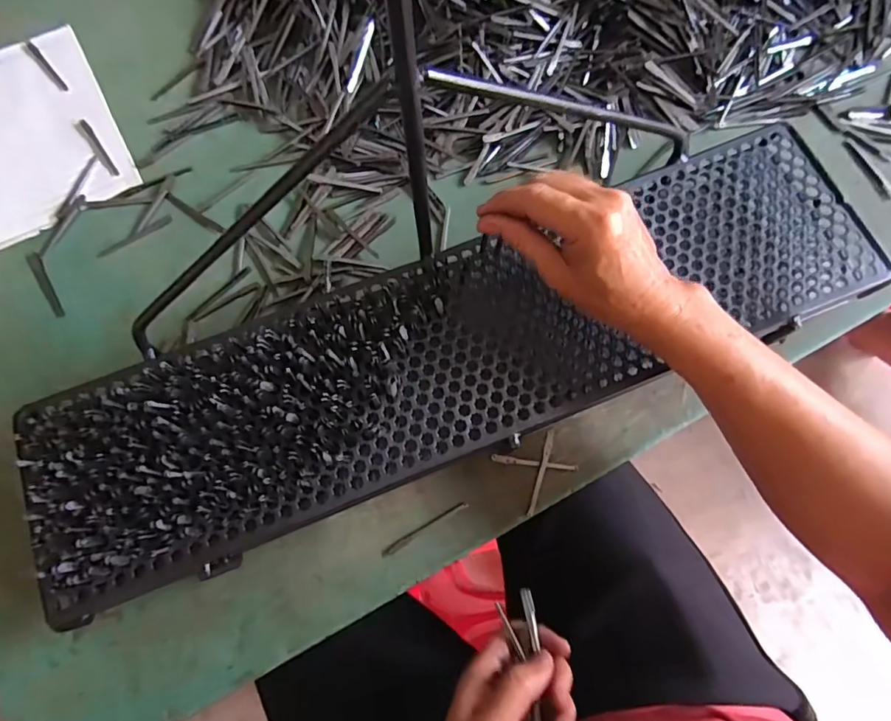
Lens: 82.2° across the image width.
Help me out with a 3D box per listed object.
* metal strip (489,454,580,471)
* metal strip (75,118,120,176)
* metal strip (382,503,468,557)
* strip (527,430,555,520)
[{"bbox_3d":[0.069,0.080,0.393,0.066,0.005,0.006,8,77,1],"label":"metal strip"},{"bbox_3d":[-0.315,-0.194,0.462,0.011,0.004,0.068,-38,80,-9],"label":"metal strip"},{"bbox_3d":[-0.016,0.126,0.384,0.071,0.004,0.006,-30,79,-7],"label":"metal strip"},{"bbox_3d":[0.073,0.086,0.391,0.007,0.004,0.066,19,83,-2],"label":"strip"}]

